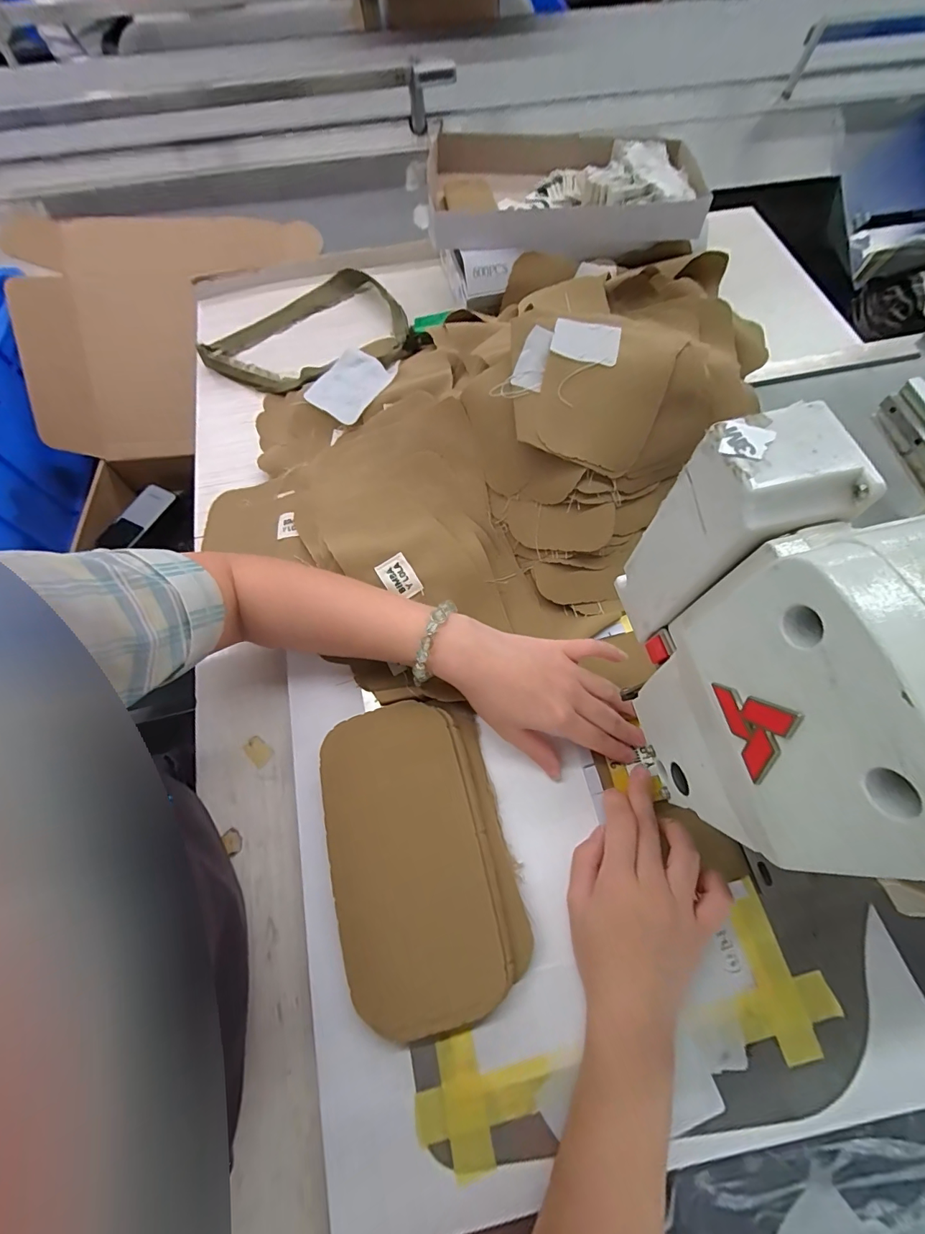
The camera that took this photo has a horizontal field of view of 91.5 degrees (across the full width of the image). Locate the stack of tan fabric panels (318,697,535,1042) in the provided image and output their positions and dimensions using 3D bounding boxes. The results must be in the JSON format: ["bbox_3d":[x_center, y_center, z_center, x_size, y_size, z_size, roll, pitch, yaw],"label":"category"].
[{"bbox_3d":[-0.031,0.165,0.324,0.120,0.031,0.197,-13,69,-5],"label":"stack of tan fabric panels"}]

